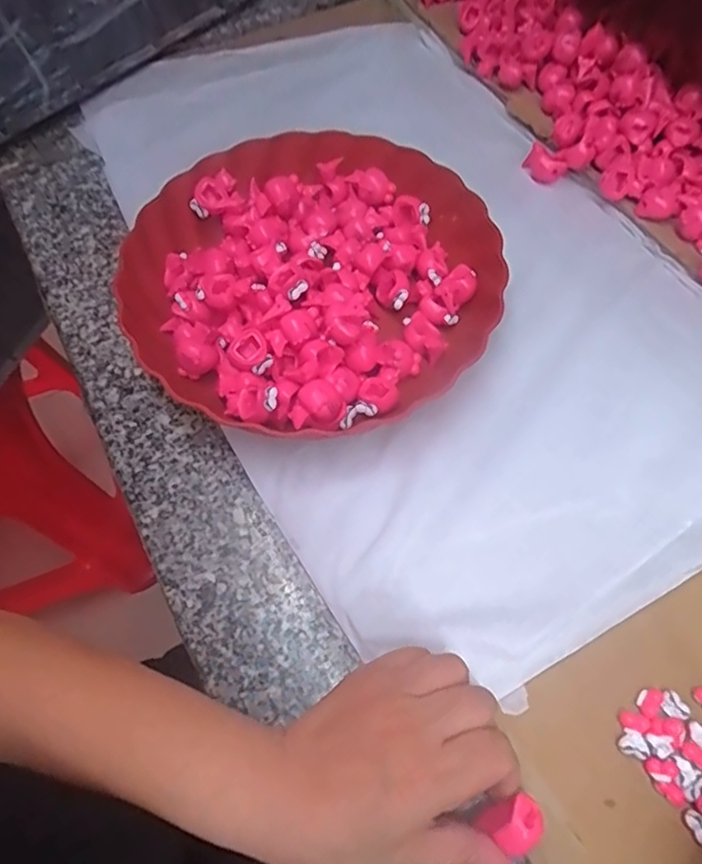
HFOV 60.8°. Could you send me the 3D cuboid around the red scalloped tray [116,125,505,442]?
[{"bbox_3d":[-0.024,-0.105,0.409,0.234,0.047,0.240,27,66,14],"label":"red scalloped tray"}]

